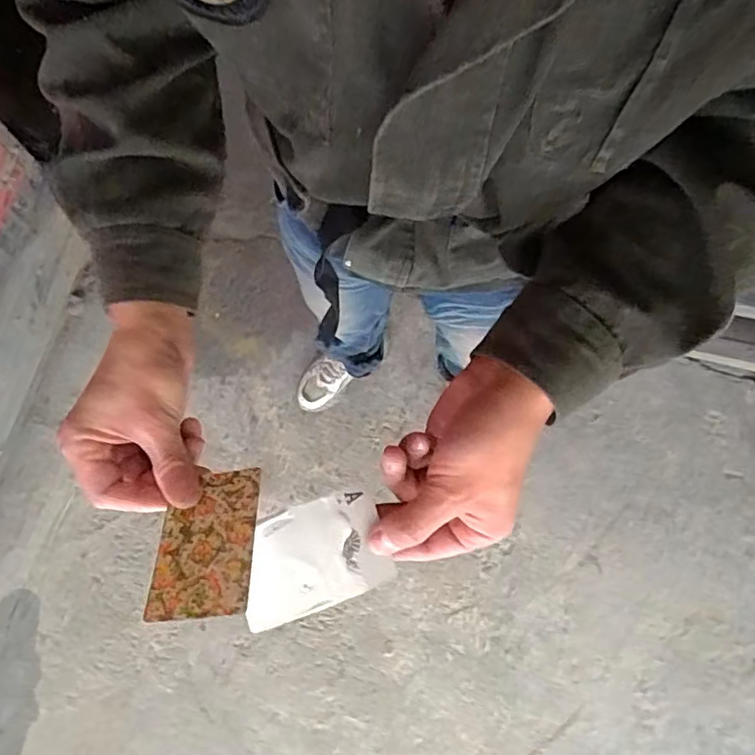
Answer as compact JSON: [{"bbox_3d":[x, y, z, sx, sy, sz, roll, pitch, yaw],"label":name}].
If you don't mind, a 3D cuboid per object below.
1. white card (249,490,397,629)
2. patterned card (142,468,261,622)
[{"bbox_3d":[-0.037,0.100,0.325,0.081,0.006,0.056,-20,79,-1],"label":"white card"},{"bbox_3d":[-0.096,0.091,0.328,0.055,0.004,0.085,-7,50,8],"label":"patterned card"}]

